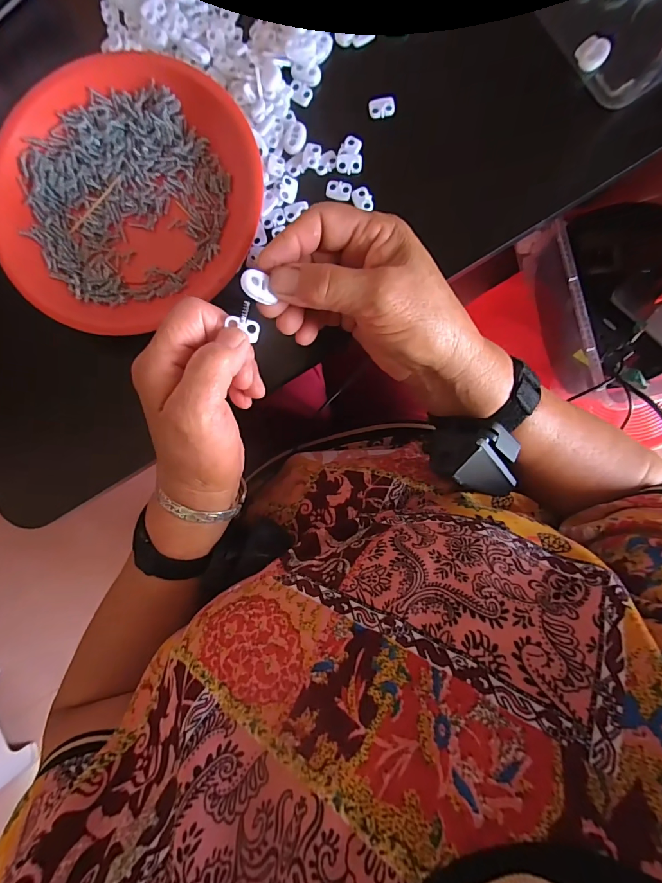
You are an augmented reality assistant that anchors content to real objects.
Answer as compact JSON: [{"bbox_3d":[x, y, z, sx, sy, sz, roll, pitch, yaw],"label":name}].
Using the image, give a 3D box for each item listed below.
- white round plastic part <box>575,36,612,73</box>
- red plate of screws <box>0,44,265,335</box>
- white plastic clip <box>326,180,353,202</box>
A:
[{"bbox_3d":[0.186,-0.276,0.282,0.021,0.006,0.019,43,91,2],"label":"white round plastic part"},{"bbox_3d":[-0.149,-0.185,0.289,0.188,0.027,0.189,0,89,2],"label":"red plate of screws"},{"bbox_3d":[0.006,-0.186,0.293,0.018,0.004,0.015,5,89,2],"label":"white plastic clip"}]

